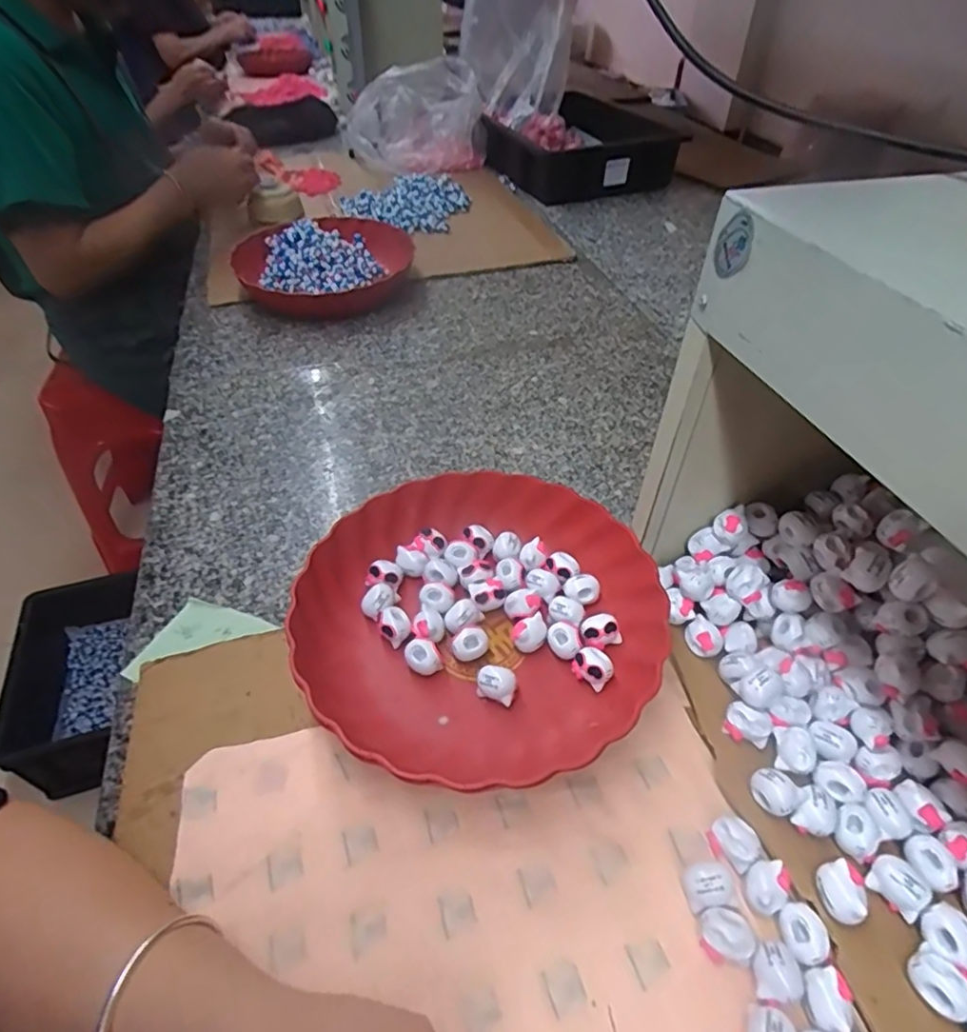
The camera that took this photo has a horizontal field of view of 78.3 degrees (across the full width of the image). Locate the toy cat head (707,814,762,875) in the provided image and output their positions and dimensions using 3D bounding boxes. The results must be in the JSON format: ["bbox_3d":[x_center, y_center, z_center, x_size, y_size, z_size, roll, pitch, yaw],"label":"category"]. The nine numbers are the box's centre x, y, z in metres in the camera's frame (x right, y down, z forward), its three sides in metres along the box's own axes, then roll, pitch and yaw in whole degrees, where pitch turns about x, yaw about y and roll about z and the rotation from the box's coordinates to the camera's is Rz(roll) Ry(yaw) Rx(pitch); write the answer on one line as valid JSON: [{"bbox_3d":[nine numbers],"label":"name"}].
[{"bbox_3d":[0.136,0.178,0.322,0.020,0.019,0.025,-22,46,-21],"label":"toy cat head"}]

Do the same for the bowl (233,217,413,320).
[{"bbox_3d":[-0.218,-0.357,0.837,0.231,0.068,0.224,0,45,0],"label":"bowl"}]

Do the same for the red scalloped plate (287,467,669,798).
[{"bbox_3d":[-0.002,0.065,0.418,0.234,0.054,0.226,-1,42,1],"label":"red scalloped plate"}]

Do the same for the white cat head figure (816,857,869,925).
[{"bbox_3d":[0.176,0.185,0.292,0.020,0.016,0.024,-14,43,-13],"label":"white cat head figure"}]

